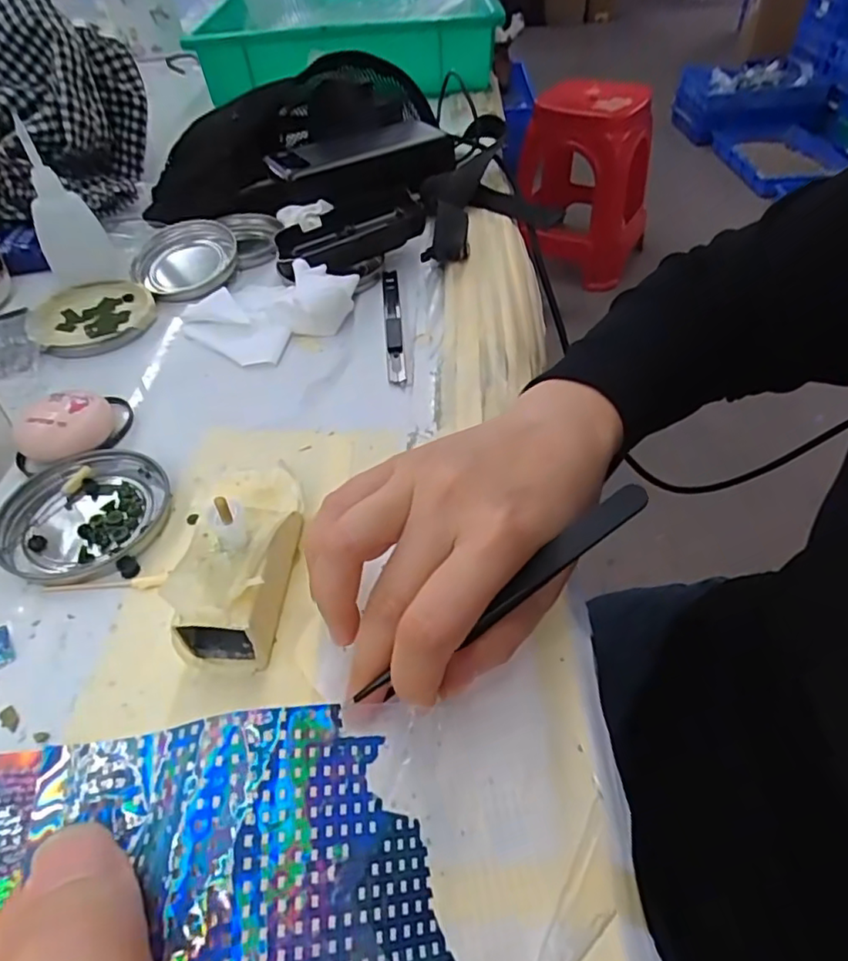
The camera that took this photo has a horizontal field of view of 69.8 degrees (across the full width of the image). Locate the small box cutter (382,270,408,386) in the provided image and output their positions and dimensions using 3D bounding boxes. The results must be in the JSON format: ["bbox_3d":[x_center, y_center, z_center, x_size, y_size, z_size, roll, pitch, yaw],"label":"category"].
[{"bbox_3d":[-0.021,-0.107,0.404,0.011,0.010,0.129,-5,48,-1],"label":"small box cutter"}]

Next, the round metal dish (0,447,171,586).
[{"bbox_3d":[-0.166,0.016,0.296,0.076,0.008,0.076,-19,50,-14],"label":"round metal dish"}]

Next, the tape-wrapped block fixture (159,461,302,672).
[{"bbox_3d":[-0.076,0.033,0.254,0.044,0.041,0.084,2,48,5],"label":"tape-wrapped block fixture"}]

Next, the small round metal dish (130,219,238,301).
[{"bbox_3d":[-0.182,-0.166,0.453,0.079,0.018,0.079,-1,48,1],"label":"small round metal dish"}]

